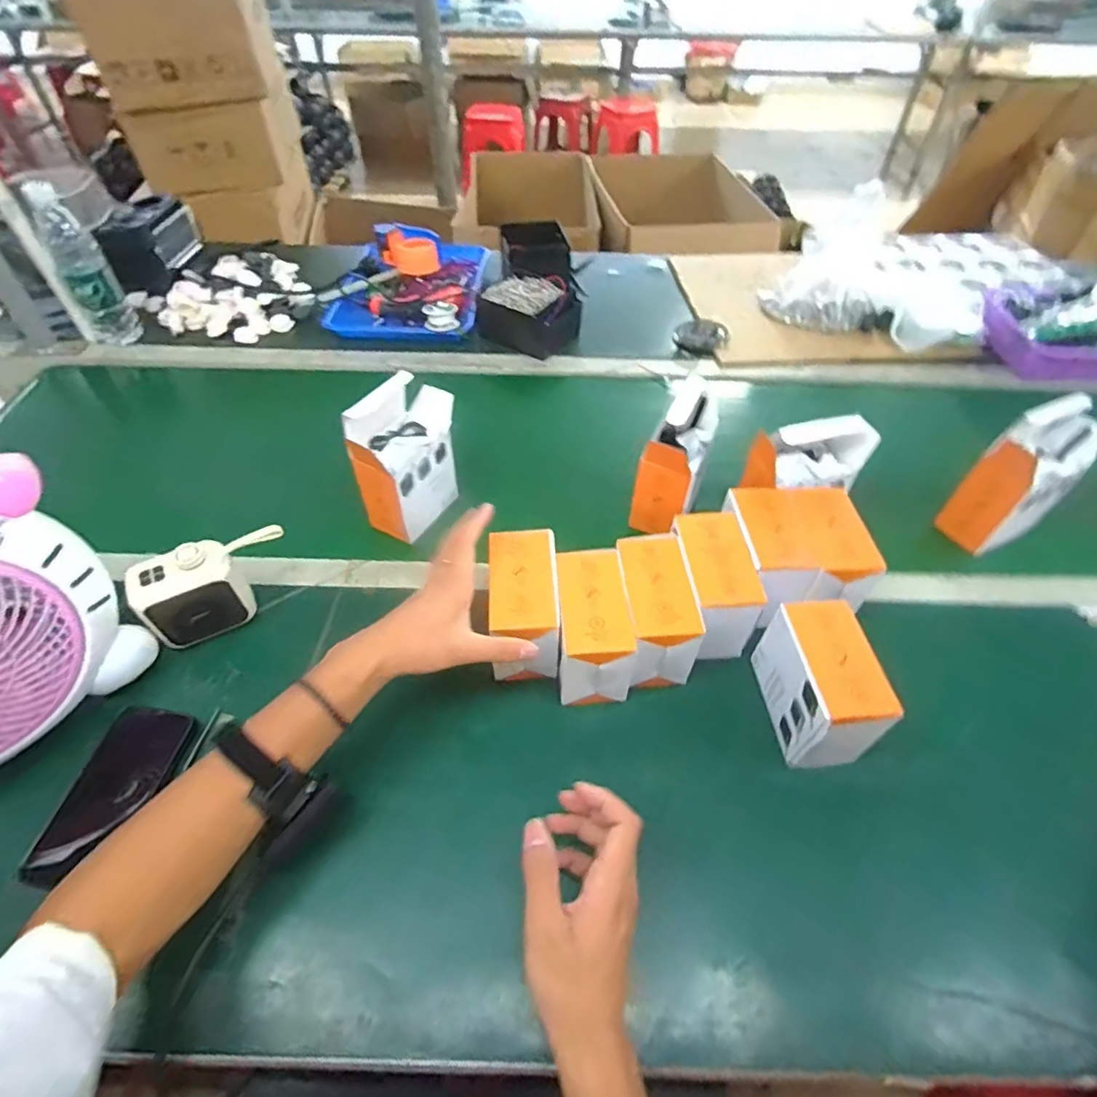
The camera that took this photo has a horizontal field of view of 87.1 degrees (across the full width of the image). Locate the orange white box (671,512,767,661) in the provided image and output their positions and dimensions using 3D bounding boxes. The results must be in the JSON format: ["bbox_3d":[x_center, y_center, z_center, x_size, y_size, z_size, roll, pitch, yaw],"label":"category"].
[{"bbox_3d":[0.162,0.038,0.585,0.065,0.097,0.115,-5,49,-4],"label":"orange white box"}]

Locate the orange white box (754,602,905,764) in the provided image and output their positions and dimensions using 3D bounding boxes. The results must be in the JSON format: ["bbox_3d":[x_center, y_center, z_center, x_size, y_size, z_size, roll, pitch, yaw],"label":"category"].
[{"bbox_3d":[0.244,0.122,0.517,0.071,0.095,0.124,-5,49,-5],"label":"orange white box"}]

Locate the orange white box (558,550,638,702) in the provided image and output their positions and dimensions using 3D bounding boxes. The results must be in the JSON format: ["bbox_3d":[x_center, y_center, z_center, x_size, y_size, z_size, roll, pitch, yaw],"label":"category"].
[{"bbox_3d":[0.042,0.077,0.553,0.066,0.099,0.122,-1,49,-1],"label":"orange white box"}]

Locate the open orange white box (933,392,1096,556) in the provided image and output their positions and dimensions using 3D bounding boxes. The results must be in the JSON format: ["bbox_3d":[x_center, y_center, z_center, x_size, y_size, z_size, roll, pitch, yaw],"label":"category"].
[{"bbox_3d":[0.546,-0.083,0.663,0.127,0.164,0.070,-25,54,-20],"label":"open orange white box"}]

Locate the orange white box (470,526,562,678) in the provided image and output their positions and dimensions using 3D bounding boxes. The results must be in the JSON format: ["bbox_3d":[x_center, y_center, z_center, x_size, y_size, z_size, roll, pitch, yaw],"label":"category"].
[{"bbox_3d":[-0.025,0.056,0.571,0.068,0.094,0.113,1,49,0],"label":"orange white box"}]

